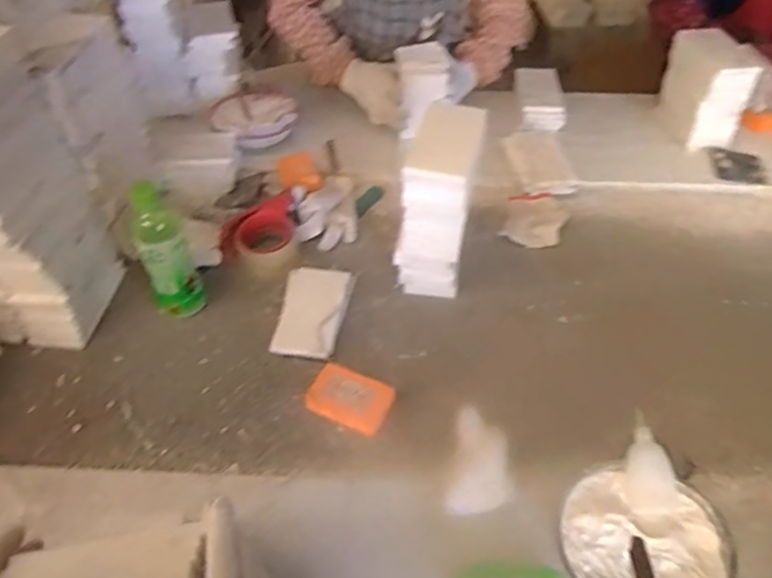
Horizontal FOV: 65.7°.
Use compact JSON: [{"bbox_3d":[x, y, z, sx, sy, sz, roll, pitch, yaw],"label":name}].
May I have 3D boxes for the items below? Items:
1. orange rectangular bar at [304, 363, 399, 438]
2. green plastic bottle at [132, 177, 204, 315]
[{"bbox_3d":[-0.044,0.130,0.720,0.098,0.021,0.065,17,51,17],"label":"orange rectangular bar"},{"bbox_3d":[-0.290,-0.050,0.778,0.064,0.194,0.060,-22,51,-19],"label":"green plastic bottle"}]

